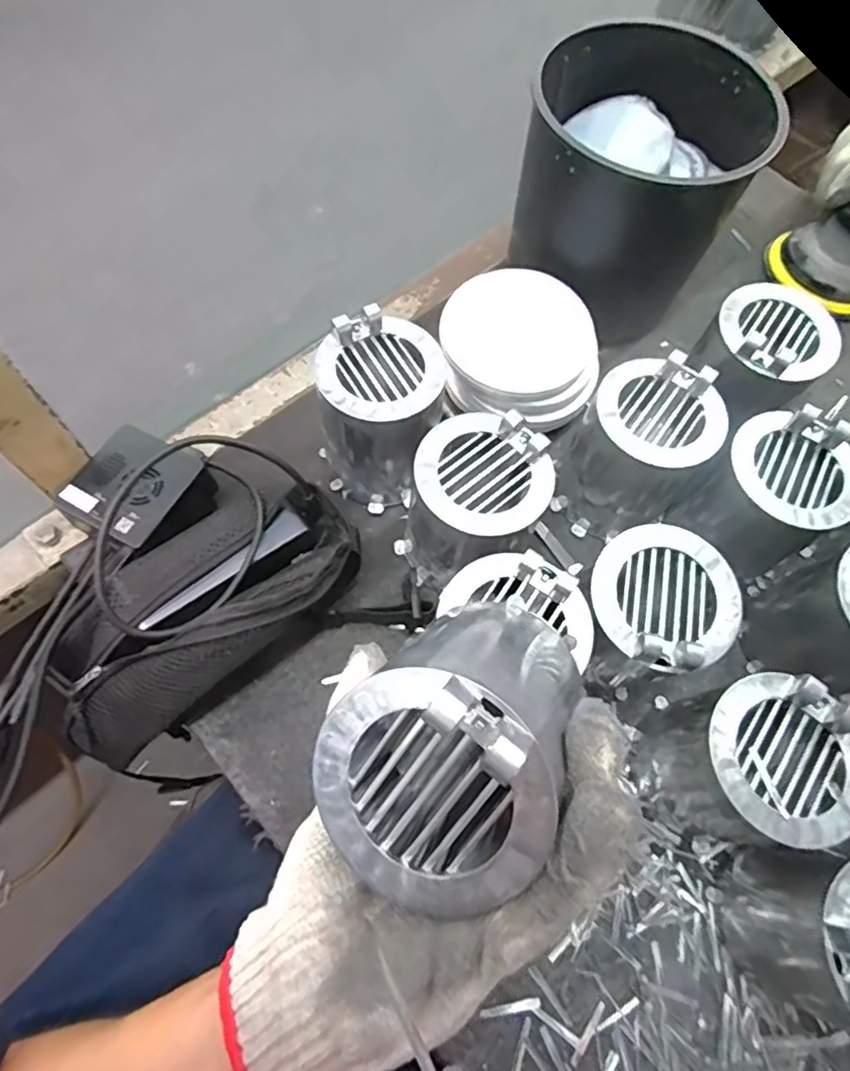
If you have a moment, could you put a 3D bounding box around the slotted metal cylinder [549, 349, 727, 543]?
[{"bbox_3d":[0.152,-0.059,0.450,0.087,0.114,0.089,34,69,11],"label":"slotted metal cylinder"}]

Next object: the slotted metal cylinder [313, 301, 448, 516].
[{"bbox_3d":[-0.033,-0.085,0.450,0.085,0.123,0.092,7,66,0],"label":"slotted metal cylinder"}]

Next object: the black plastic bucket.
[{"bbox_3d":[0.167,-0.289,0.512,0.167,0.154,0.186,12,66,2],"label":"black plastic bucket"}]

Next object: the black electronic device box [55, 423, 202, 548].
[{"bbox_3d":[-0.204,-0.035,0.422,0.070,0.020,0.074,28,68,9],"label":"black electronic device box"}]

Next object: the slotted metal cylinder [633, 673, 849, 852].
[{"bbox_3d":[0.189,0.138,0.367,0.083,0.124,0.084,1,66,-3],"label":"slotted metal cylinder"}]

